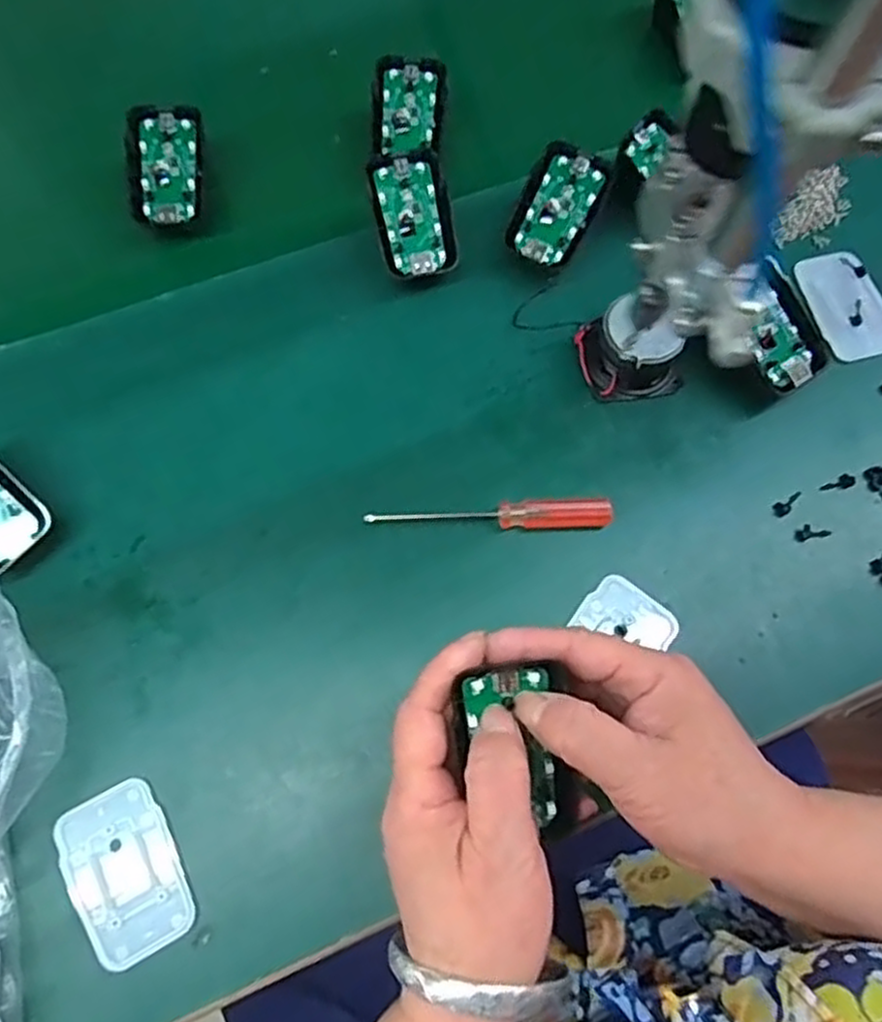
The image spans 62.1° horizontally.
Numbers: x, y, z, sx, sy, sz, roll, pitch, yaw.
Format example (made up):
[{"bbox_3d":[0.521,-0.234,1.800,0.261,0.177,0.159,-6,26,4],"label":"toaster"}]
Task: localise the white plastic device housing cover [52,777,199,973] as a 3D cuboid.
[{"bbox_3d":[-0.139,0.159,0.322,0.045,0.004,0.069,-27,73,-12],"label":"white plastic device housing cover"}]

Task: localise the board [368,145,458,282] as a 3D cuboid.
[{"bbox_3d":[-0.017,-0.170,0.417,0.041,0.009,0.072,-14,90,-6],"label":"board"}]

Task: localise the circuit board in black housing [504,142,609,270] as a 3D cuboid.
[{"bbox_3d":[0.067,-0.177,0.424,0.043,0.007,0.069,28,90,9],"label":"circuit board in black housing"}]

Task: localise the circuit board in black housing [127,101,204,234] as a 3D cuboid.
[{"bbox_3d":[-0.162,-0.202,0.435,0.043,0.017,0.070,-4,91,-6],"label":"circuit board in black housing"}]

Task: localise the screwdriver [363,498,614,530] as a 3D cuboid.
[{"bbox_3d":[0.026,0.004,0.379,0.125,0.011,0.014,-3,70,-4],"label":"screwdriver"}]

